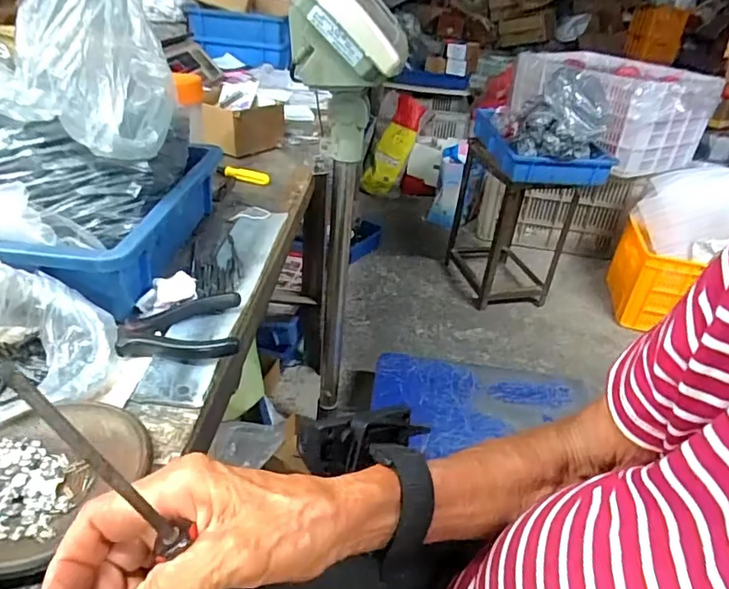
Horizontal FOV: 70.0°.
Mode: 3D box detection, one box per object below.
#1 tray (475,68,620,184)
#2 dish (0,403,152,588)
[{"bbox_3d":[0.486,-0.475,1.420,0.280,0.235,0.379,3,32,-3],"label":"tray"},{"bbox_3d":[-0.193,0.109,0.309,0.099,0.015,0.110,20,35,22],"label":"dish"}]

